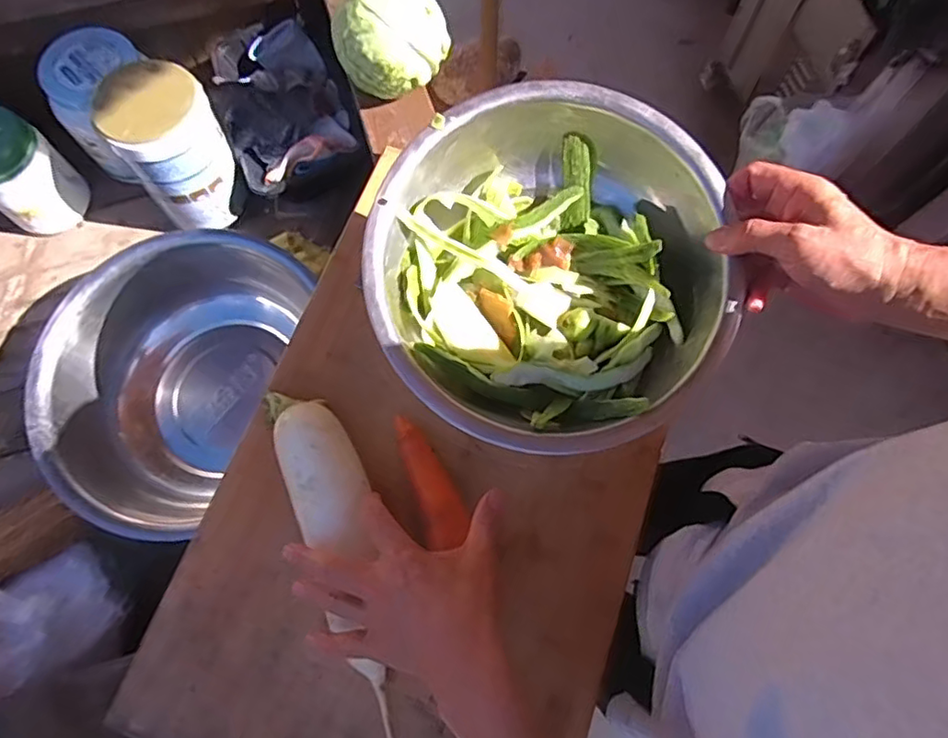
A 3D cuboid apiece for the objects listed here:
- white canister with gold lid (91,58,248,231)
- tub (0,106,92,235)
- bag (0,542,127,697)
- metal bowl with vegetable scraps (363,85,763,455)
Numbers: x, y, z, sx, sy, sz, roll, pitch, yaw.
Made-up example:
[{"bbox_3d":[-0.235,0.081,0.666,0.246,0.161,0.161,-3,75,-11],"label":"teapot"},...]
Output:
[{"bbox_3d":[-0.370,-0.273,0.758,0.120,0.162,0.120,-27,74,-10],"label":"white canister with gold lid"},{"bbox_3d":[-0.586,-0.255,0.782,0.097,0.143,0.106,1,70,-3],"label":"tub"},{"bbox_3d":[-0.454,0.264,0.637,0.133,0.063,0.130,-32,75,-13],"label":"bag"},{"bbox_3d":[0.055,-0.069,0.457,0.257,0.095,0.257,0,84,0],"label":"metal bowl with vegetable scraps"}]

